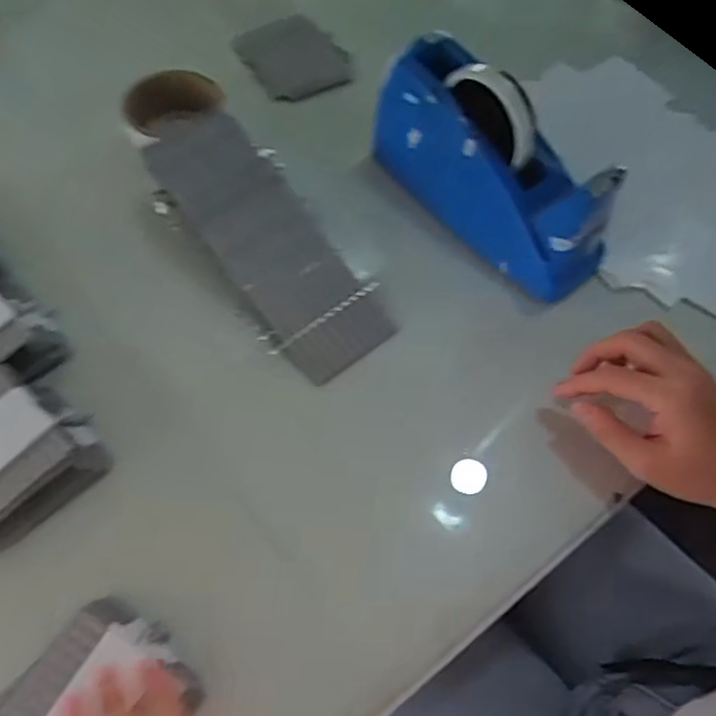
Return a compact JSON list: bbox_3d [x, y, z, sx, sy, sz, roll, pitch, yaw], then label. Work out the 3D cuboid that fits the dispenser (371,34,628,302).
[{"bbox_3d":[0.103,-0.154,0.511,0.067,0.113,0.206,-38,68,-21],"label":"dispenser"}]

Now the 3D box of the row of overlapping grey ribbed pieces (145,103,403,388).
[{"bbox_3d":[-0.068,-0.090,0.500,0.092,0.018,0.224,-35,86,-20],"label":"row of overlapping grey ribbed pieces"}]

